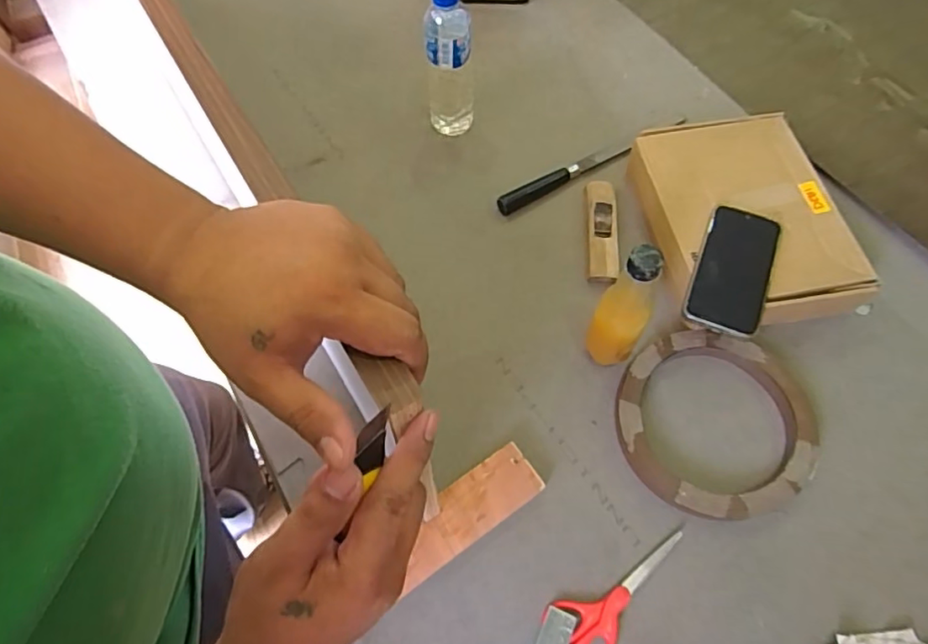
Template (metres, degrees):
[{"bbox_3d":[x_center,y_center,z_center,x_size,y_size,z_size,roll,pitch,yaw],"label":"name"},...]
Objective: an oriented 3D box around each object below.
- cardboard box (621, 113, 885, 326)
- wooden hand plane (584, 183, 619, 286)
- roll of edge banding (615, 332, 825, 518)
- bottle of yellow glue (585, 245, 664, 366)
[{"bbox_3d":[0.330,-0.125,0.695,0.218,0.077,0.277,-10,65,-3],"label":"cardboard box"},{"bbox_3d":[0.178,-0.116,0.723,0.039,0.026,0.159,3,64,4],"label":"wooden hand plane"},{"bbox_3d":[0.274,0.108,0.612,0.208,0.025,0.200,-1,64,2],"label":"roll of edge banding"},{"bbox_3d":[0.162,-0.010,0.577,0.057,0.190,0.051,24,67,12],"label":"bottle of yellow glue"}]

